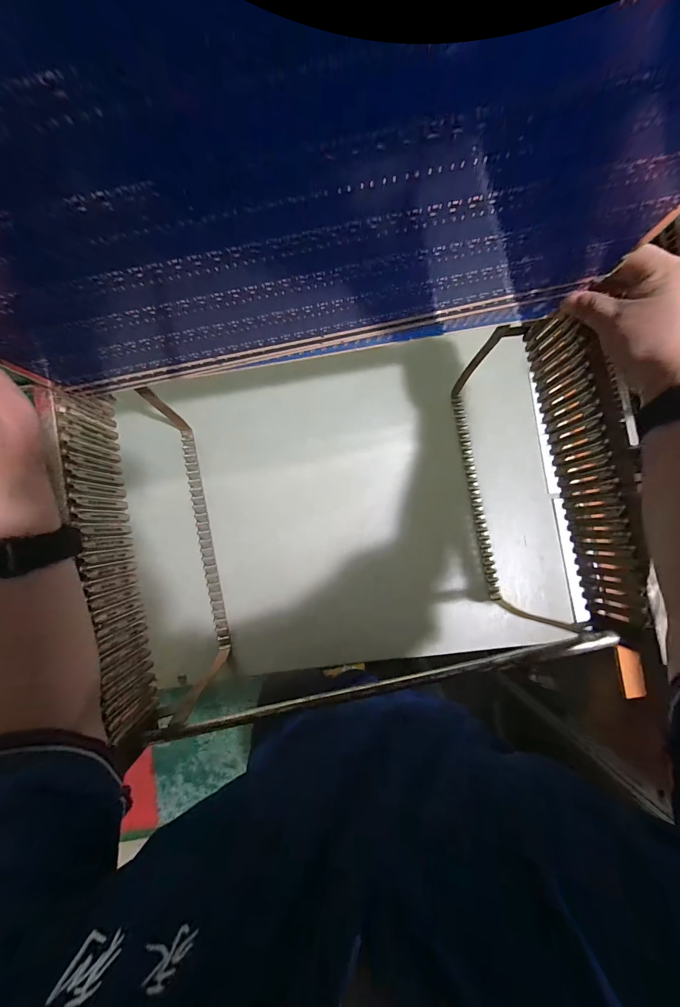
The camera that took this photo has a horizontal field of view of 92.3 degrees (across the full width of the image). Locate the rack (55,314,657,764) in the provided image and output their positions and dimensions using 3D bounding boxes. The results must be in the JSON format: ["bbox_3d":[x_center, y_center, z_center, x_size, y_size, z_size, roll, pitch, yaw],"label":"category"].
[{"bbox_3d":[0.020,0.021,0.415,0.528,0.219,0.392,-10,87,-3],"label":"rack"}]

